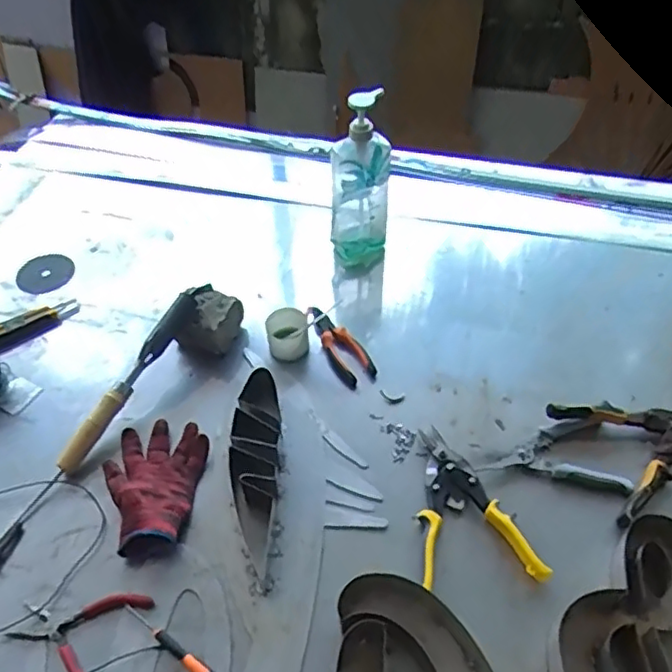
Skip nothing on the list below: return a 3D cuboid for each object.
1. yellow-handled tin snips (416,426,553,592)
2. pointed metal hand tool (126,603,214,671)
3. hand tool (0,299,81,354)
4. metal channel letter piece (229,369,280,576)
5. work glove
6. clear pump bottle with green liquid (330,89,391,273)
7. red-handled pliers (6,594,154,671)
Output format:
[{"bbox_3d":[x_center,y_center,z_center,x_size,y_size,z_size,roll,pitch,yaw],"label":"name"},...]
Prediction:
[{"bbox_3d":[0.167,0.206,0.801,0.138,0.024,0.212,-4,50,-1],"label":"yellow-handled tin snips"},{"bbox_3d":[-0.182,0.345,0.700,0.147,0.021,0.016,27,57,23],"label":"pointed metal hand tool"},{"bbox_3d":[-0.494,-0.016,1.018,0.158,0.016,0.062,-25,54,-17],"label":"hand tool"},{"bbox_3d":[-0.104,0.168,0.818,0.065,0.046,0.273,-2,50,1],"label":"metal channel letter piece"},{"bbox_3d":[-0.244,0.188,0.820,0.125,0.046,0.187,4,51,6],"label":"work glove"},{"bbox_3d":[0.037,-0.243,1.056,0.100,0.311,0.059,2,50,5],"label":"clear pump bottle with green liquid"},{"bbox_3d":[-0.292,0.331,0.707,0.140,0.015,0.103,10,51,10],"label":"red-handled pliers"}]

